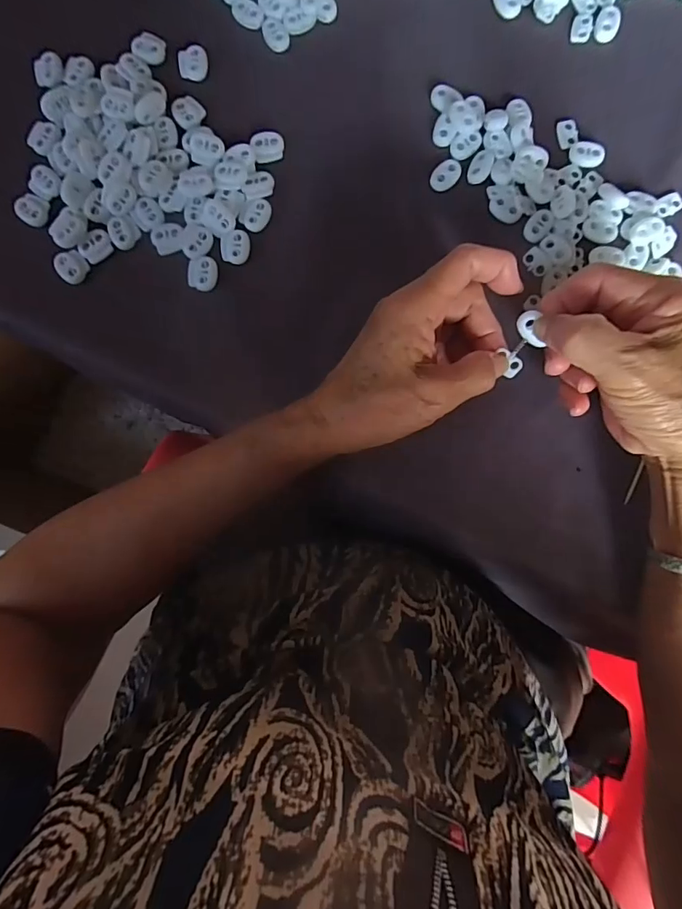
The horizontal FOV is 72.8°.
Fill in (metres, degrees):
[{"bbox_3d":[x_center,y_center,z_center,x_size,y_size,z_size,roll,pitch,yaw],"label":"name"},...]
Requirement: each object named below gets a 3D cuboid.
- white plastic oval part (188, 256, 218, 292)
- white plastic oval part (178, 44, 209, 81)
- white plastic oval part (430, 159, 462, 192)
[{"bbox_3d":[-0.092,-0.121,0.308,0.019,0.004,0.022,10,87,1],"label":"white plastic oval part"},{"bbox_3d":[-0.101,-0.267,0.314,0.019,0.004,0.023,-7,87,0],"label":"white plastic oval part"},{"bbox_3d":[0.070,-0.187,0.309,0.015,0.004,0.024,38,88,2],"label":"white plastic oval part"}]

